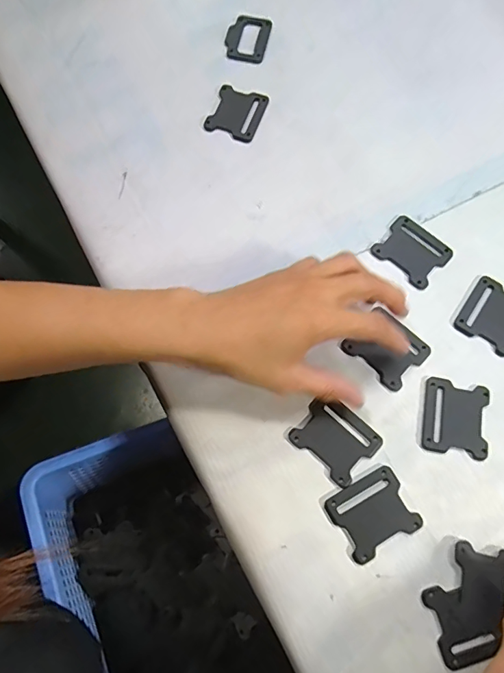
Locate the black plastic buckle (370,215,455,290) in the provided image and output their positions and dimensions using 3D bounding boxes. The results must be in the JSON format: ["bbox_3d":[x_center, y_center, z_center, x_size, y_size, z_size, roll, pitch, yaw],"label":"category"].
[{"bbox_3d":[0.126,-0.067,0.361,0.050,0.004,0.046,40,76,12],"label":"black plastic buckle"}]

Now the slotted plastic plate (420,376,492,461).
[{"bbox_3d":[0.141,0.056,0.319,0.045,0.004,0.051,11,72,4],"label":"slotted plastic plate"}]

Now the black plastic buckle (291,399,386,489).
[{"bbox_3d":[0.057,0.069,0.314,0.051,0.004,0.042,41,76,13],"label":"black plastic buckle"}]

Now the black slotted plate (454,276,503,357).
[{"bbox_3d":[0.181,-0.016,0.344,0.044,0.004,0.051,34,74,11],"label":"black slotted plate"}]

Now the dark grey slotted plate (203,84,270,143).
[{"bbox_3d":[-0.013,-0.194,0.399,0.044,0.004,0.051,19,72,6],"label":"dark grey slotted plate"}]

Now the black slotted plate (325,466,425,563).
[{"bbox_3d":[0.078,0.114,0.298,0.050,0.004,0.043,-28,73,-9],"label":"black slotted plate"}]

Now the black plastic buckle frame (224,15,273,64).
[{"bbox_3d":[-0.004,-0.276,0.427,0.039,0.004,0.052,11,71,4],"label":"black plastic buckle frame"}]

